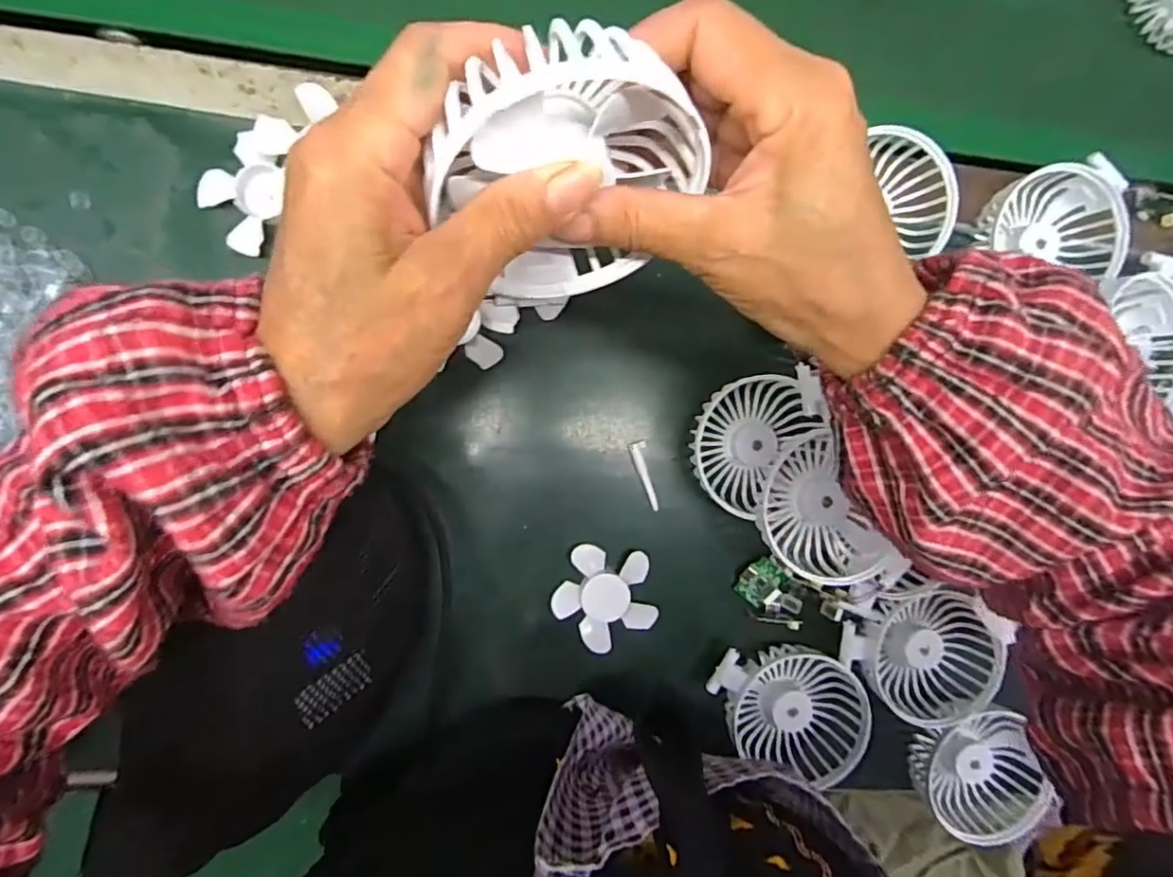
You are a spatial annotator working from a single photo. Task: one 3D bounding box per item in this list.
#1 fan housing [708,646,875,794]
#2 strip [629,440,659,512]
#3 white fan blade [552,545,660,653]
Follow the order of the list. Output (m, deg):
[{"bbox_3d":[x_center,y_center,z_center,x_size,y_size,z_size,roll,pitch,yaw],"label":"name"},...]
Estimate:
[{"bbox_3d":[0.132,0.182,0.398,0.108,0.033,0.081,18,90,-4],"label":"fan housing"},{"bbox_3d":[0.040,0.024,0.389,0.011,0.009,0.047,-19,92,-3],"label":"strip"},{"bbox_3d":[0.013,0.106,0.393,0.066,0.015,0.065,0,91,-4],"label":"white fan blade"}]

